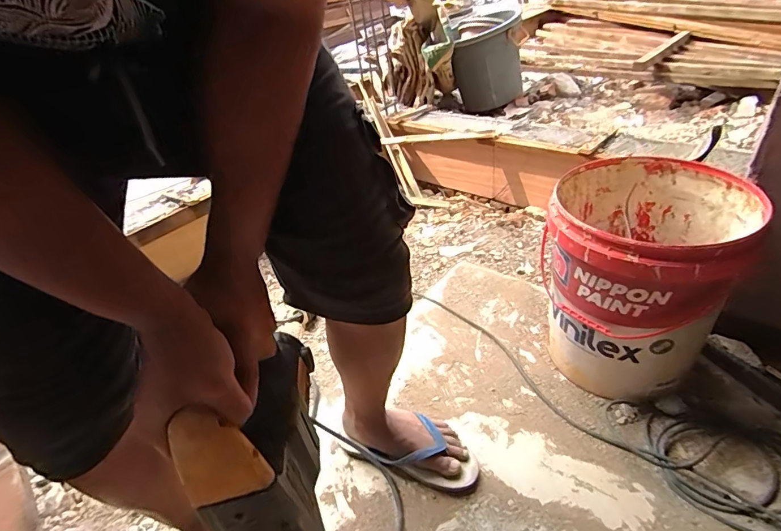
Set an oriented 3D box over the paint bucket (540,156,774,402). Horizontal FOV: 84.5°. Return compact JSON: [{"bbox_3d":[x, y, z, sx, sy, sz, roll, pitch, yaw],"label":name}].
[{"bbox_3d":[0.455,0.033,0.820,0.302,0.363,0.318,19,44,32],"label":"paint bucket"}]

